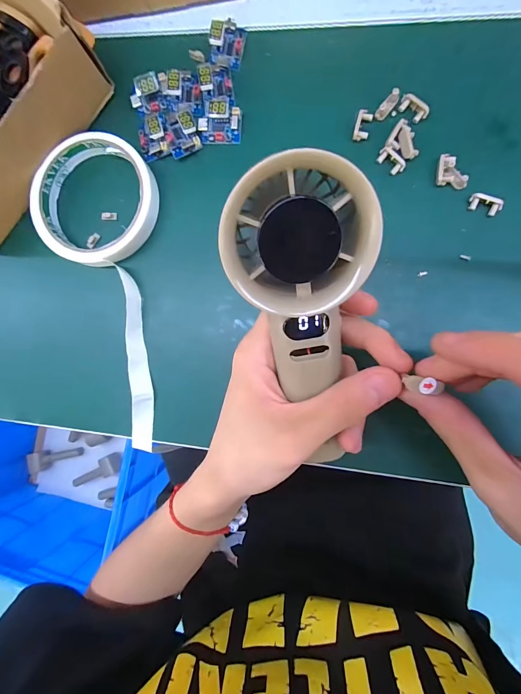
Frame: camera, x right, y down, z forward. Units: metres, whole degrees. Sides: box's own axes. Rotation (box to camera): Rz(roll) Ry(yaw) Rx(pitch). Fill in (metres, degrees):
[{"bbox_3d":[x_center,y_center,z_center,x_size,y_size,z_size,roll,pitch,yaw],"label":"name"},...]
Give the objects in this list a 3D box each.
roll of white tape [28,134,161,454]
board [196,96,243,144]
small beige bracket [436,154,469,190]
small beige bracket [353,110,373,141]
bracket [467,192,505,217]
[{"bbox_3d":[-0.122,-0.039,0.242,0.092,0.018,0.224,2,90,7],"label":"roll of white tape"},{"bbox_3d":[-0.029,-0.162,0.230,0.030,0.015,0.032,8,90,7],"label":"board"},{"bbox_3d":[0.123,-0.113,0.210,0.018,0.006,0.019,9,91,7],"label":"small beige bracket"},{"bbox_3d":[0.068,-0.148,0.219,0.010,0.006,0.019,16,91,7],"label":"small beige bracket"},{"bbox_3d":[0.143,-0.091,0.208,0.019,0.006,0.010,23,92,7],"label":"bracket"}]

